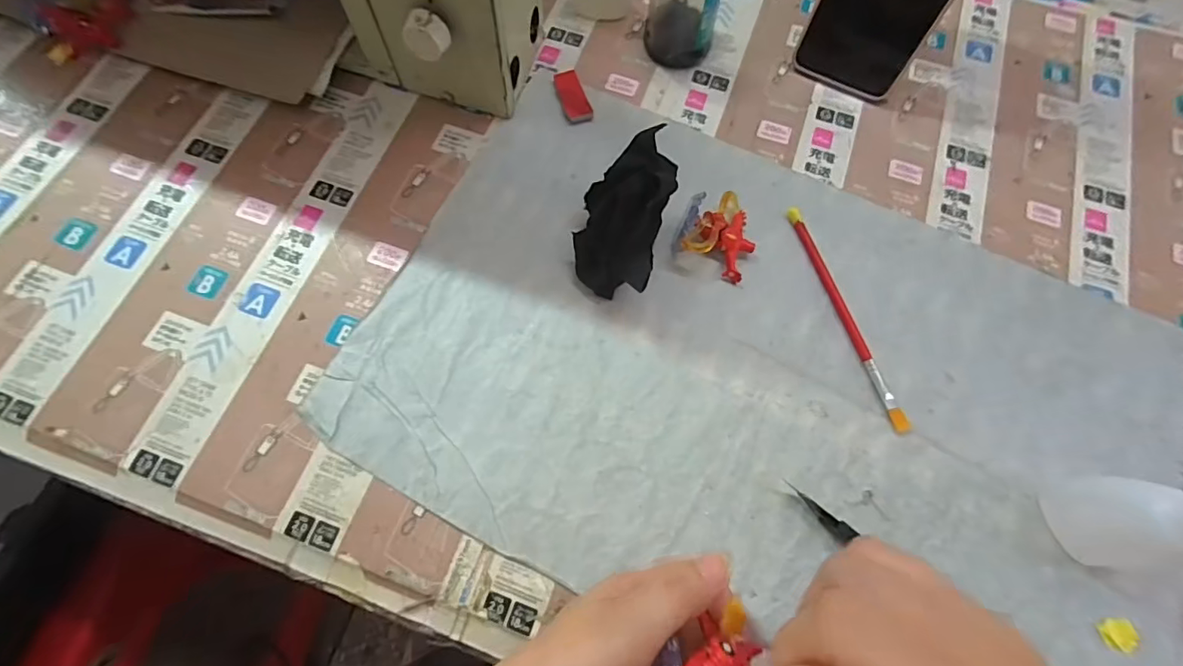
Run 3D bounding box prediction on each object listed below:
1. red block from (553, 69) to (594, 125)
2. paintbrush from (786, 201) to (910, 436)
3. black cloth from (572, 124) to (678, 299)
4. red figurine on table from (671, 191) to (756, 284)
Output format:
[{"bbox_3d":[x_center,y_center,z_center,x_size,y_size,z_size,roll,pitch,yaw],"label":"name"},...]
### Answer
[{"bbox_3d":[-0.014,-0.175,0.377,0.020,0.006,0.046,-17,73,-7],"label":"red block"},{"bbox_3d":[0.159,-0.013,0.322,0.010,0.005,0.155,-17,73,-7],"label":"paintbrush"},{"bbox_3d":[0.019,-0.070,0.312,0.050,0.058,0.088,15,72,4],"label":"black cloth"},{"bbox_3d":[0.084,-0.069,0.328,0.048,0.029,0.054,25,73,7],"label":"red figurine on table"}]

